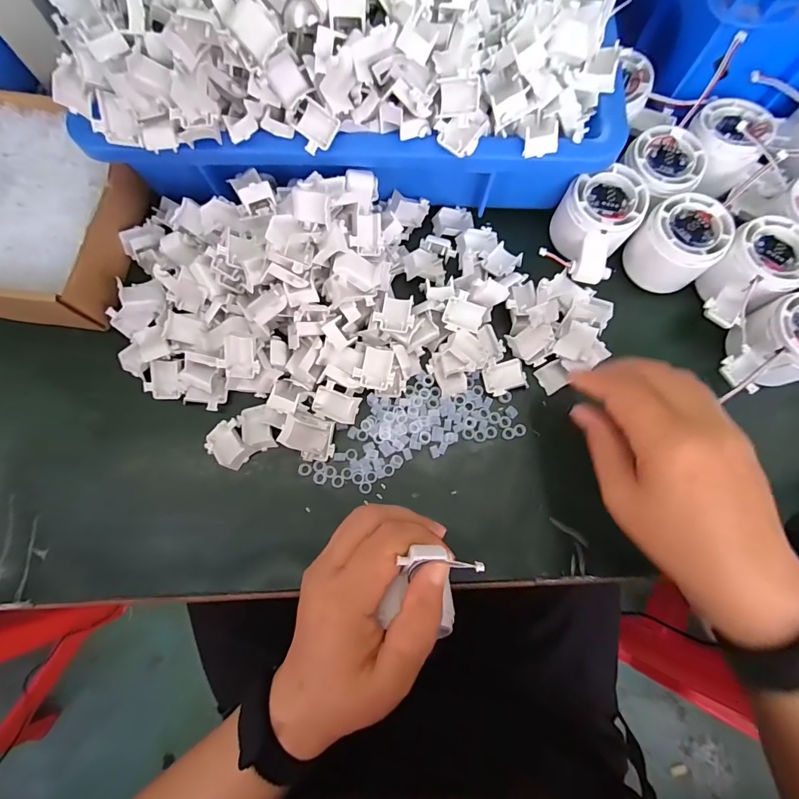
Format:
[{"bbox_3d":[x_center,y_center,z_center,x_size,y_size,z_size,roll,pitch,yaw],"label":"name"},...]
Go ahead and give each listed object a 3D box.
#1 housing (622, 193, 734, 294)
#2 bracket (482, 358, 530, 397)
[{"bbox_3d":[0.211,-0.118,0.325,0.055,0.045,0.057,0,78,-1],"label":"housing"},{"bbox_3d":[0.082,-0.017,0.322,0.034,0.006,0.023,-16,79,-4],"label":"bracket"}]

